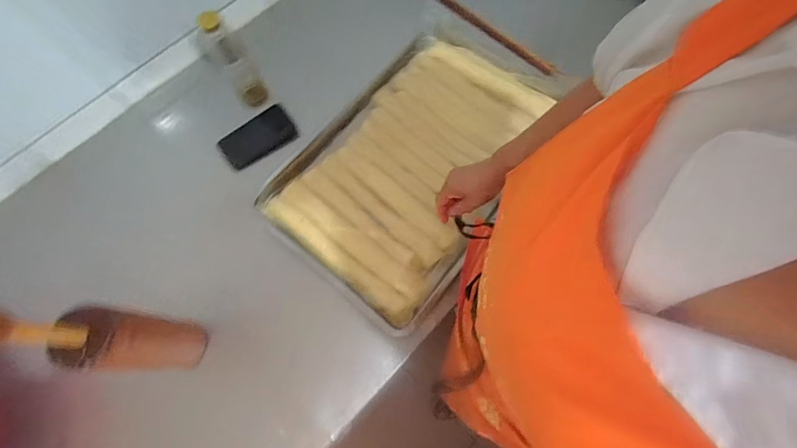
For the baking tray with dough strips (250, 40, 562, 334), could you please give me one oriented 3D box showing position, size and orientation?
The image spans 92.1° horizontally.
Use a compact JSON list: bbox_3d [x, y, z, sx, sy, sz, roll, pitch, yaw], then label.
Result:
[{"bbox_3d":[0.035,-0.117,0.745,0.397,0.040,0.546,38,76,13],"label":"baking tray with dough strips"}]

